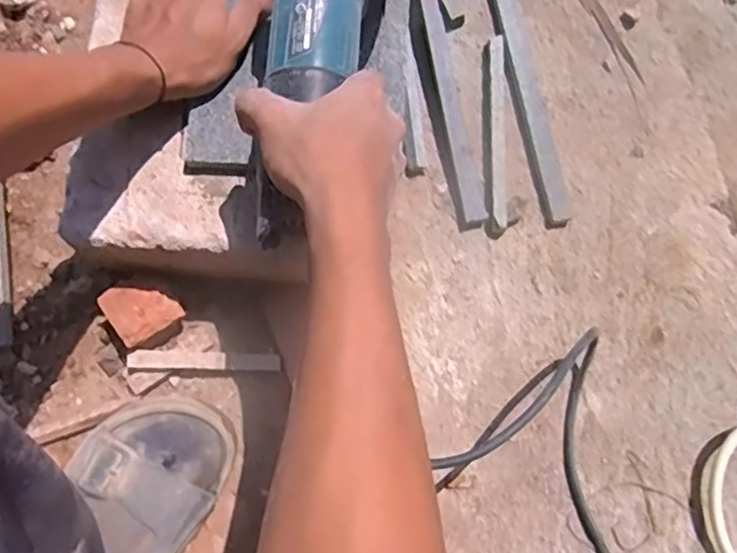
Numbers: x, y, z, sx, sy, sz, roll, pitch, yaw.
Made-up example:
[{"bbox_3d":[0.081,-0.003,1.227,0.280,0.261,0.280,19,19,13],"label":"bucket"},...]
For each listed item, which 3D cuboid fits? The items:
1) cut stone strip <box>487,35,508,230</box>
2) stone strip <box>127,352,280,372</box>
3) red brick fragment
[{"bbox_3d":[0.114,-0.129,0.569,0.015,0.022,0.178,2,76,1],"label":"cut stone strip"},{"bbox_3d":[-0.131,0.068,0.522,0.117,0.009,0.013,3,76,-13],"label":"stone strip"},{"bbox_3d":[-0.182,0.026,0.524,0.048,0.039,0.047,-37,79,-8],"label":"red brick fragment"}]

